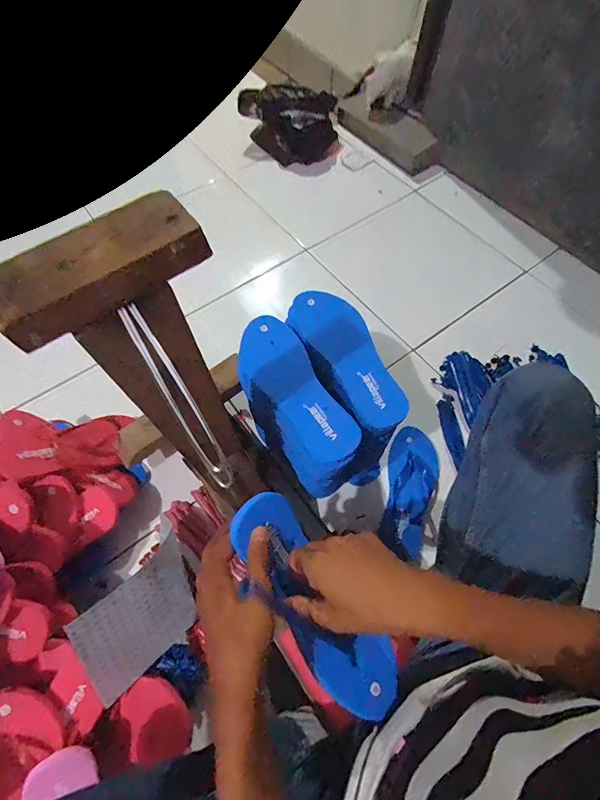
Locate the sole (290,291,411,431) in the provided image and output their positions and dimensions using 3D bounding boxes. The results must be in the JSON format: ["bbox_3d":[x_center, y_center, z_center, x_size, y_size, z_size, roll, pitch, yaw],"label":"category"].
[{"bbox_3d":[0.071,-0.068,0.545,0.087,0.014,0.236,-28,67,-13],"label":"sole"}]

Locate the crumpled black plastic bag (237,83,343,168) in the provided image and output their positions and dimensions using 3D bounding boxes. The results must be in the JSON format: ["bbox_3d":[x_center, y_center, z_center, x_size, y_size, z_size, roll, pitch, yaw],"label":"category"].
[{"bbox_3d":[-0.032,-0.834,1.164,0.288,0.131,0.225,-6,64,-2],"label":"crumpled black plastic bag"}]

